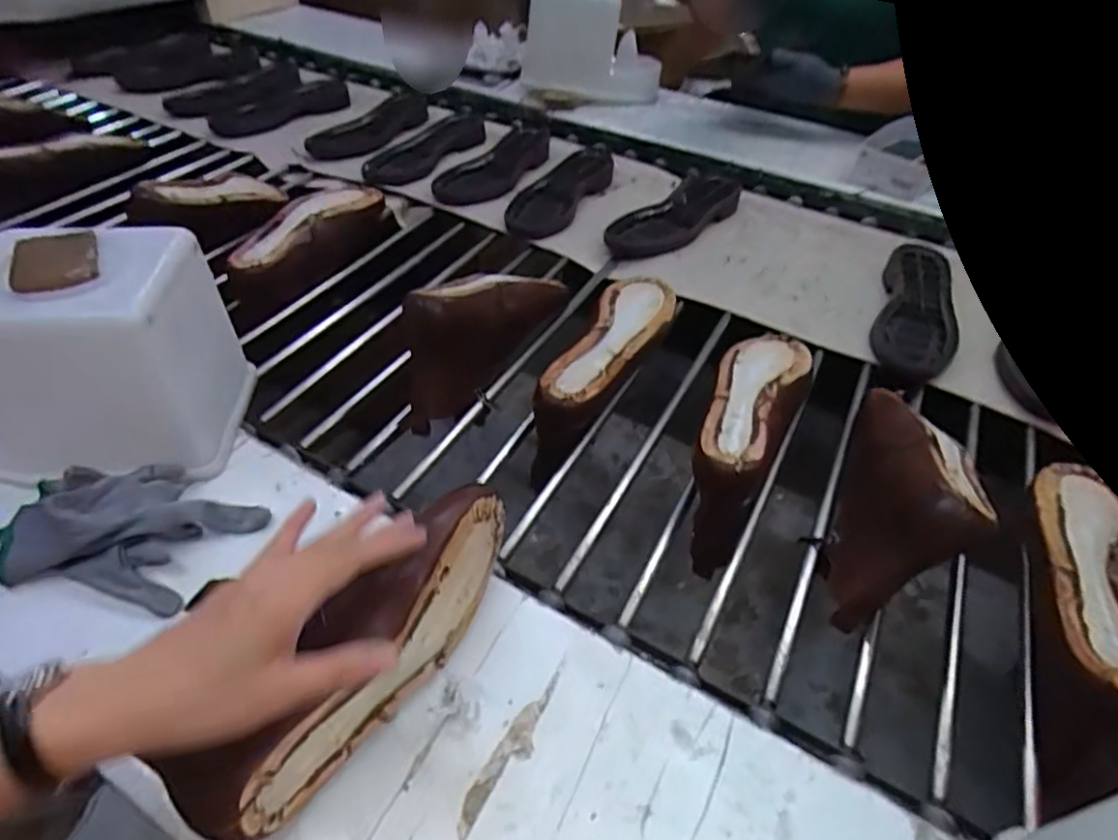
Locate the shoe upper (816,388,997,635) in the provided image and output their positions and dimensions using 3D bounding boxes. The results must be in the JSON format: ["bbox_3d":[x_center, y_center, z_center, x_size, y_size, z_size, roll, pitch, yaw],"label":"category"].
[{"bbox_3d":[0.294,0.049,0.547,0.091,0.101,0.250,22,48,19],"label":"shoe upper"}]

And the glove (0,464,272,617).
[{"bbox_3d":[-0.324,0.074,0.476,0.178,0.047,0.110,12,46,8],"label":"glove"}]

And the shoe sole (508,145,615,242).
[{"bbox_3d":[0.004,-0.357,1.014,0.086,0.048,0.289,20,48,17],"label":"shoe sole"}]

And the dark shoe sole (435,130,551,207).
[{"bbox_3d":[-0.099,-0.423,1.081,0.104,0.047,0.298,22,48,18],"label":"dark shoe sole"}]

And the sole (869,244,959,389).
[{"bbox_3d":[0.447,-0.142,0.801,0.089,0.032,0.264,20,48,17],"label":"sole"}]

